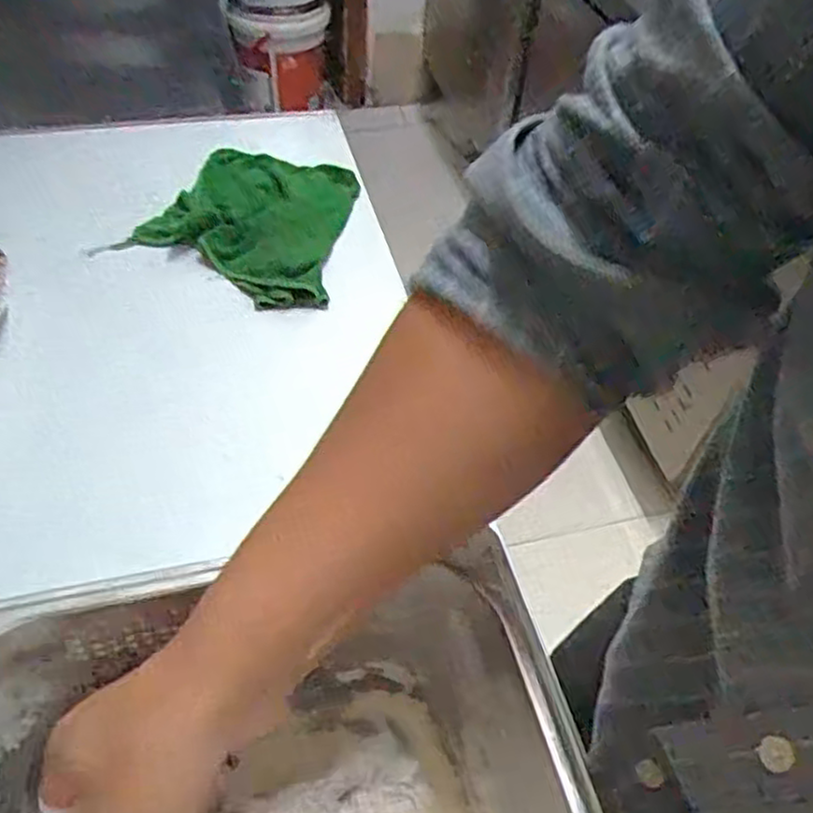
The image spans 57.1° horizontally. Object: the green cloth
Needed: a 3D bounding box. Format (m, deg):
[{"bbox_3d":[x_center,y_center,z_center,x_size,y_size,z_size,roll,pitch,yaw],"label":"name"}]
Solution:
[{"bbox_3d":[-0.152,-0.182,0.707,0.188,0.031,0.202,11,50,5],"label":"green cloth"}]

